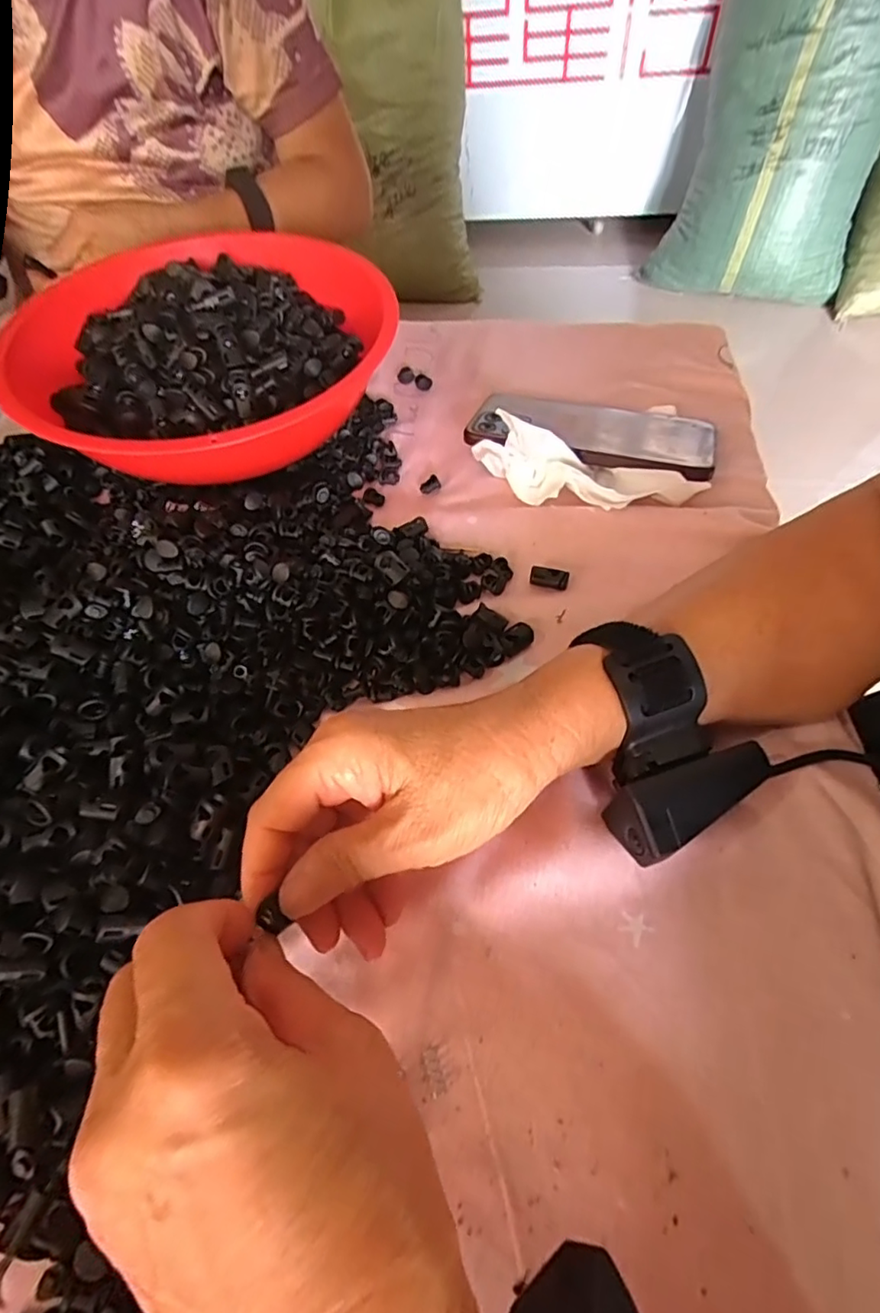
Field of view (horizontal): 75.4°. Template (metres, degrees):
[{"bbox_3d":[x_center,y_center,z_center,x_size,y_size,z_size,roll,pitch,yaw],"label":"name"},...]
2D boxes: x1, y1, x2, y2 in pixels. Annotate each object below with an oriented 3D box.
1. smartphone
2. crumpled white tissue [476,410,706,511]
[{"bbox_3d":[0.103,-0.155,0.390,0.162,0.011,0.081,14,49,11],"label":"smartphone"},{"bbox_3d":[0.091,-0.115,0.351,0.136,0.045,0.034,11,60,11],"label":"crumpled white tissue"}]

